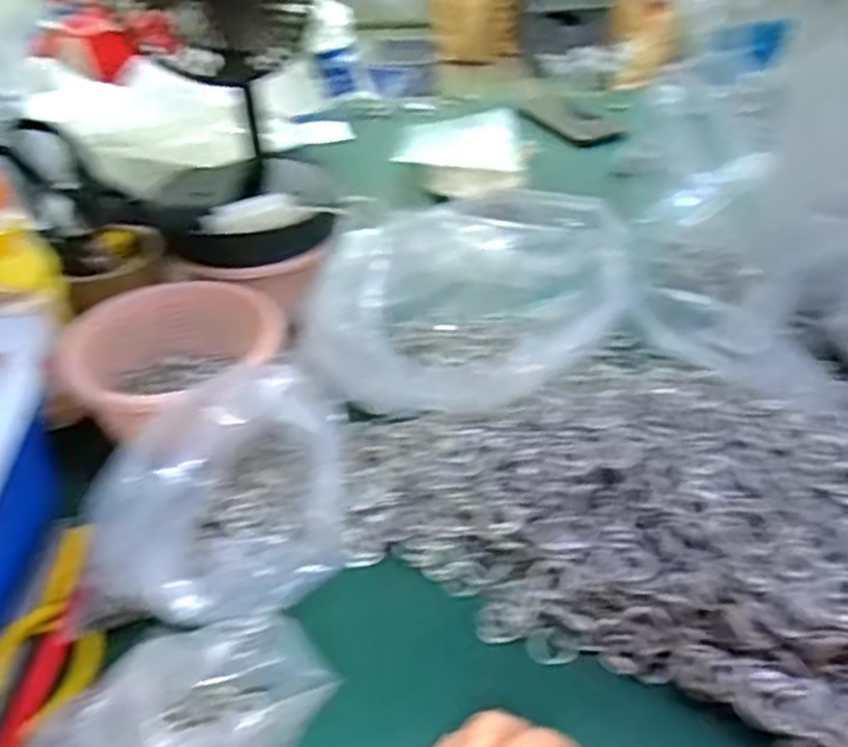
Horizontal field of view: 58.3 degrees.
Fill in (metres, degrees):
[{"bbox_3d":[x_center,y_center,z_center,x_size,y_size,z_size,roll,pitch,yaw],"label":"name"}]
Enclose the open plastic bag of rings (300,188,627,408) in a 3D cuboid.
[{"bbox_3d":[0.018,-0.064,0.582,0.212,0.130,0.187,-15,39,-16],"label":"open plastic bag of rings"}]

